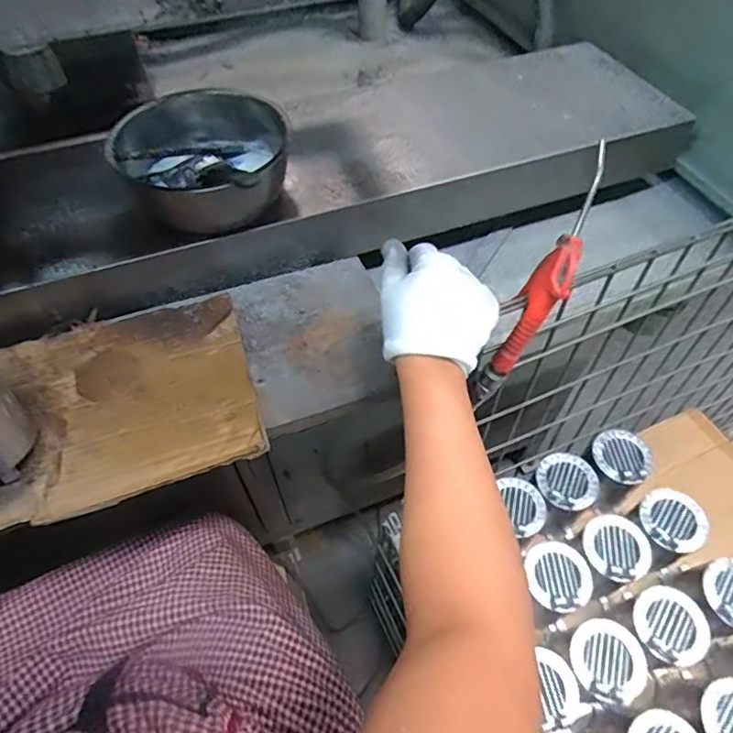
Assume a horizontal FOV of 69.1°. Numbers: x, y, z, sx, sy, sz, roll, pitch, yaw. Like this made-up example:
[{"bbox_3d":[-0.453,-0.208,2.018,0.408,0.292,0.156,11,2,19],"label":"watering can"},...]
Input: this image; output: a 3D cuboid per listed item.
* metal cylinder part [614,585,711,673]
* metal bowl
[{"bbox_3d":[0.385,0.349,0.702,0.088,0.093,0.090,0,55,0],"label":"metal cylinder part"},{"bbox_3d":[-0.187,-0.228,0.616,0.184,0.077,0.184,-1,55,0],"label":"metal bowl"}]

